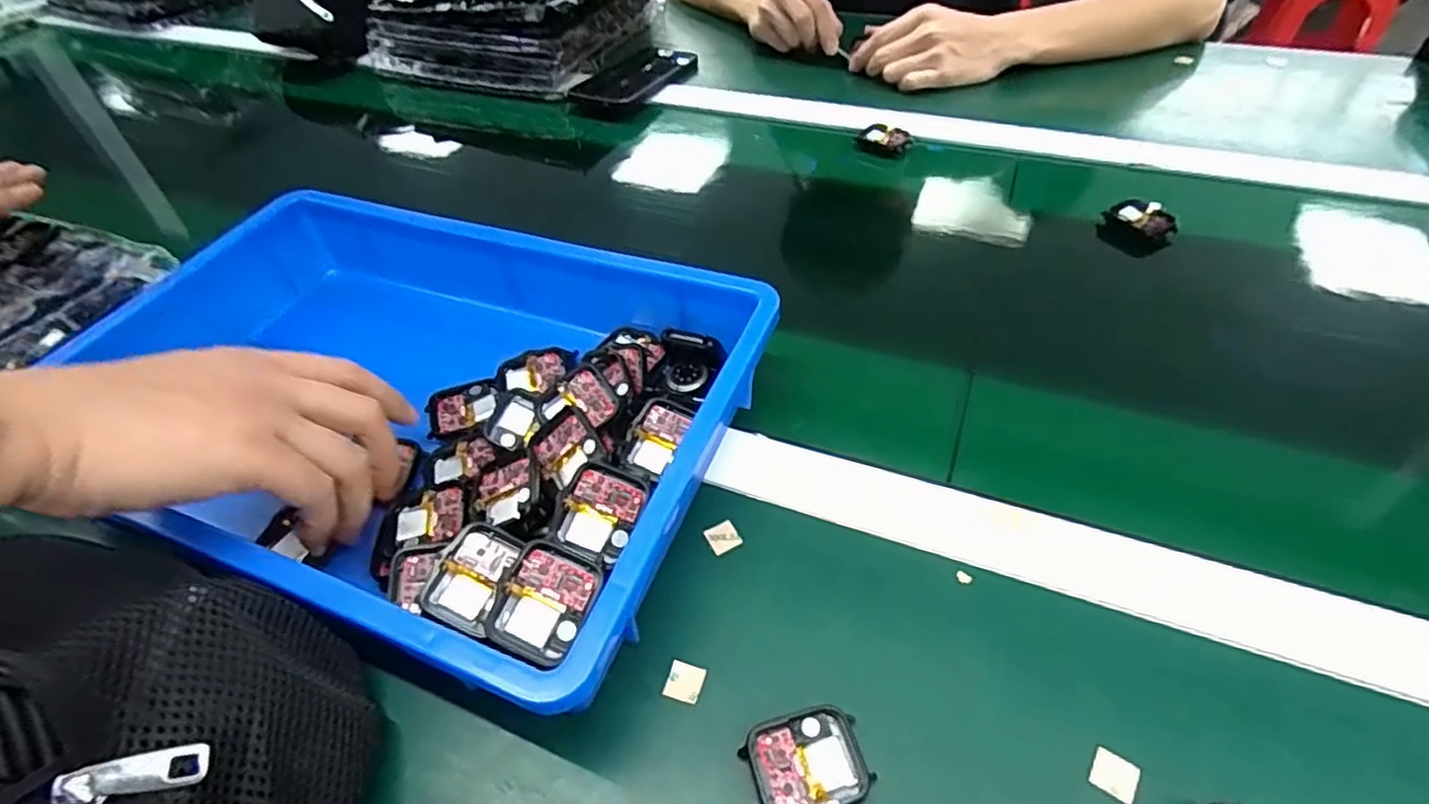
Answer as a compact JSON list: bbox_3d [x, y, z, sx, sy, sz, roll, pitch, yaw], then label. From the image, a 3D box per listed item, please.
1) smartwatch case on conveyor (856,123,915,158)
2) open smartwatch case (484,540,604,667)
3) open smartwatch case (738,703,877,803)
[{"bbox_3d":[0.161,-0.246,0.634,0.047,0.016,0.031,22,52,22],"label":"smartwatch case on conveyor"},{"bbox_3d":[-0.068,0.081,0.271,0.035,0.010,0.044,23,75,2],"label":"open smartwatch case"},{"bbox_3d":[0.037,0.147,0.272,0.047,0.012,0.038,-13,48,-9],"label":"open smartwatch case"}]

